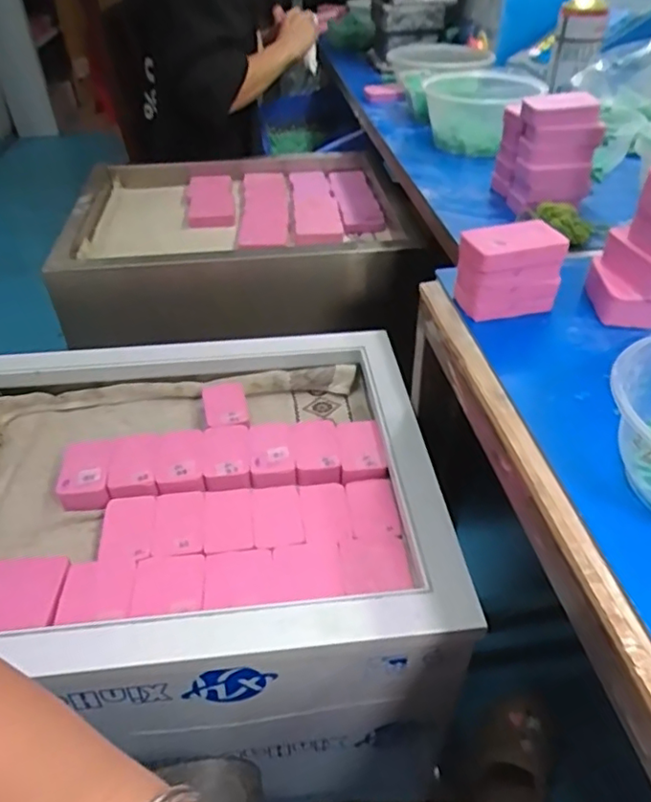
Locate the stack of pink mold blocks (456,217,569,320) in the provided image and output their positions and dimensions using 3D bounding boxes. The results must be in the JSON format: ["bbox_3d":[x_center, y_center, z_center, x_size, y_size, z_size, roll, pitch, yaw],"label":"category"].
[{"bbox_3d":[0.143,-0.103,0.477,0.079,0.067,0.043,-11,41,-11],"label":"stack of pink mold blocks"}]

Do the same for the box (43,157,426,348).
[{"bbox_3d":[-0.136,-0.266,0.962,0.487,0.135,0.398,-4,40,-3],"label":"box"}]

